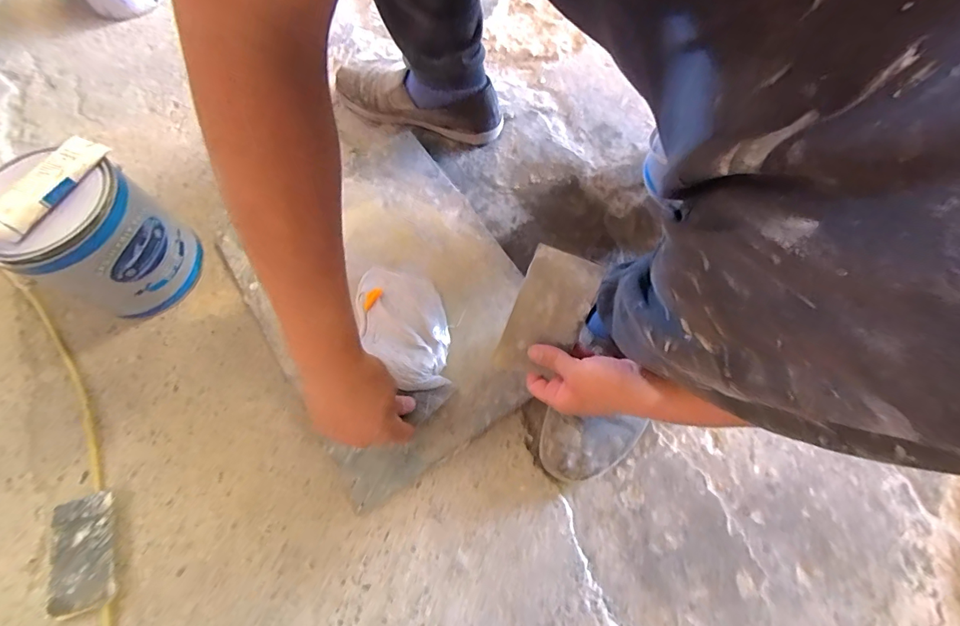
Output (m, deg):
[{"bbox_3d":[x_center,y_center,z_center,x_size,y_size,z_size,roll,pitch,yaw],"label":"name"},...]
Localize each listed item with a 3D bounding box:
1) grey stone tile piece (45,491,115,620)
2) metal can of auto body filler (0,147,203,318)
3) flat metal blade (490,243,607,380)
[{"bbox_3d":[-0.434,0.261,0.468,0.069,0.011,0.114,-17,70,-4],"label":"grey stone tile piece"},{"bbox_3d":[-0.460,-0.094,0.521,0.154,0.176,0.144,-1,70,2],"label":"metal can of auto body filler"},{"bbox_3d":[0.072,0.003,0.457,0.075,0.006,0.136,23,100,6],"label":"flat metal blade"}]

